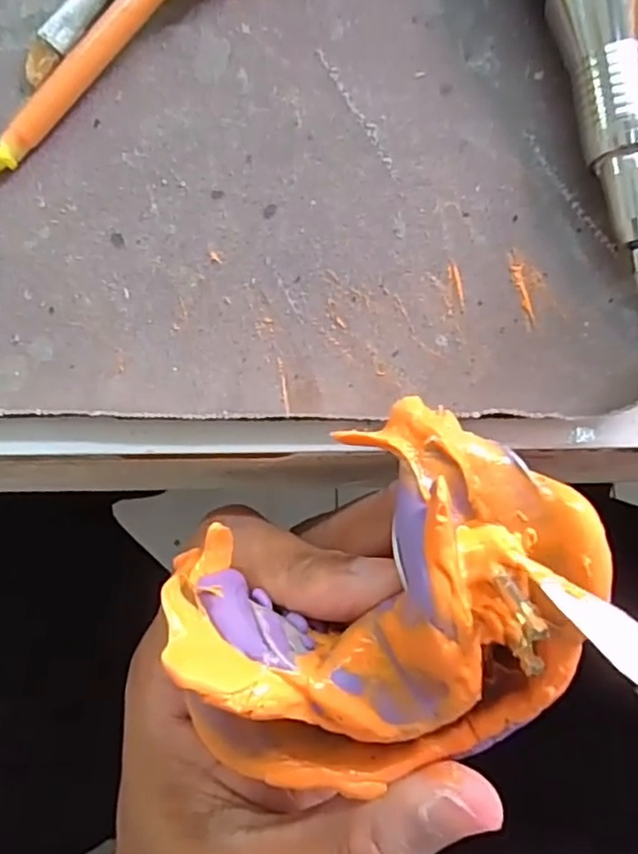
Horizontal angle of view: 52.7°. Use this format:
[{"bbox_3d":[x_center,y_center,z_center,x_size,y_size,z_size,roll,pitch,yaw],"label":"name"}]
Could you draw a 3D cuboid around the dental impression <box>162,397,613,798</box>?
[{"bbox_3d":[0.011,0.035,0.114,0.074,0.035,0.064,-27,84,-8],"label":"dental impression"}]

